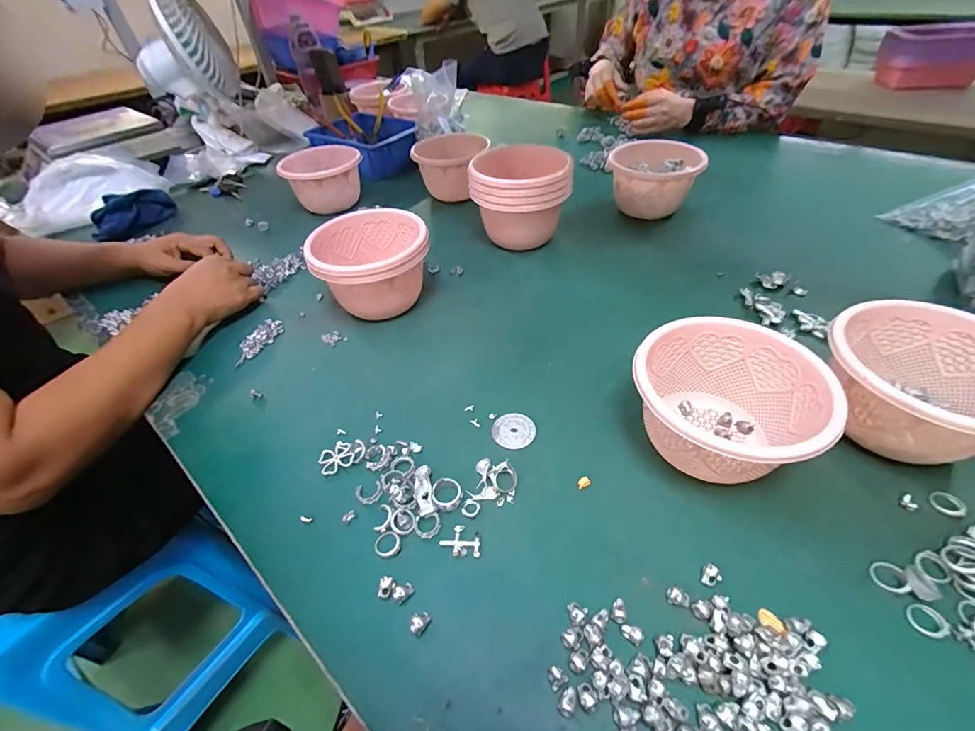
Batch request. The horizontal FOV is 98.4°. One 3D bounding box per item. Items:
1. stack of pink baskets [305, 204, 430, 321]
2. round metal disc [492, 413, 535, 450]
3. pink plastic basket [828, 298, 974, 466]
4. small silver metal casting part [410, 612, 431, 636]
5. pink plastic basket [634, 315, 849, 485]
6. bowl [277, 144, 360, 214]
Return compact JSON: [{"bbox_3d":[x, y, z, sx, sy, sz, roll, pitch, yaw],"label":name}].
[{"bbox_3d":[-0.153,-0.130,0.571,0.147,0.101,0.143,-22,48,-16],"label":"stack of pink baskets"},{"bbox_3d":[0.026,0.066,0.426,0.042,0.004,0.043,-3,45,3],"label":"round metal disc"},{"bbox_3d":[0.377,0.018,0.374,0.140,0.089,0.133,28,54,28],"label":"pink plastic basket"},{"bbox_3d":[-0.049,0.185,0.303,0.011,0.012,0.015,27,54,28],"label":"small silver metal casting part"},{"bbox_3d":[0.205,0.036,0.374,0.142,0.089,0.135,23,52,25],"label":"pink plastic basket"},{"bbox_3d":[-0.319,-0.375,0.829,0.148,0.086,0.143,-11,45,-6],"label":"bowl"}]

